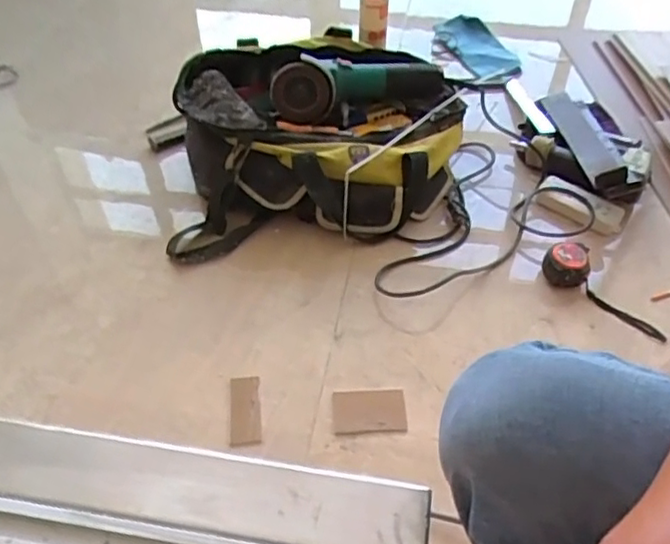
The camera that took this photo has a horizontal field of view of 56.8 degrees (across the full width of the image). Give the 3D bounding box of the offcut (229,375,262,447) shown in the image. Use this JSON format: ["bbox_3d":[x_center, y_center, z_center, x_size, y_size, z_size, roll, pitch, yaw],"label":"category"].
[{"bbox_3d":[-0.112,0.172,0.778,0.038,0.009,0.090,-4,49,-4],"label":"offcut"}]

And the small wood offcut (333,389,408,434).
[{"bbox_3d":[0.043,0.173,0.771,0.088,0.004,0.057,-1,49,-1],"label":"small wood offcut"}]

